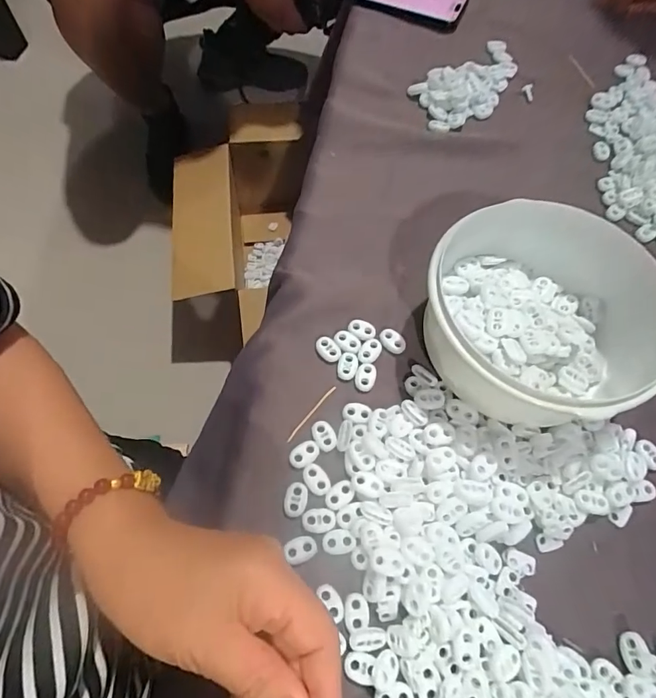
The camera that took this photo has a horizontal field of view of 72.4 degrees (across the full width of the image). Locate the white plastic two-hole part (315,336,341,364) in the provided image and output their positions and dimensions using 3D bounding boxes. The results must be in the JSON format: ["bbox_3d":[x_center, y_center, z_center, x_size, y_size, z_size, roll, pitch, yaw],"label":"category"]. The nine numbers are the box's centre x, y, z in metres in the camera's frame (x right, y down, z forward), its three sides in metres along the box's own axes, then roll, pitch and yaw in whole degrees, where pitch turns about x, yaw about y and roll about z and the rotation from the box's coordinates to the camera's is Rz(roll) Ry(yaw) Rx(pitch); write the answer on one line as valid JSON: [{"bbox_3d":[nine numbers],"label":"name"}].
[{"bbox_3d":[0.001,0.001,0.352,0.015,0.005,0.023,-34,70,-15],"label":"white plastic two-hole part"}]

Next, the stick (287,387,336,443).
[{"bbox_3d":[-0.012,0.047,0.331,0.004,0.004,0.053,37,70,15],"label":"stick"}]

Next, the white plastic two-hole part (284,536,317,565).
[{"bbox_3d":[-0.017,0.131,0.291,0.020,0.004,0.015,-21,67,-10],"label":"white plastic two-hole part"}]

